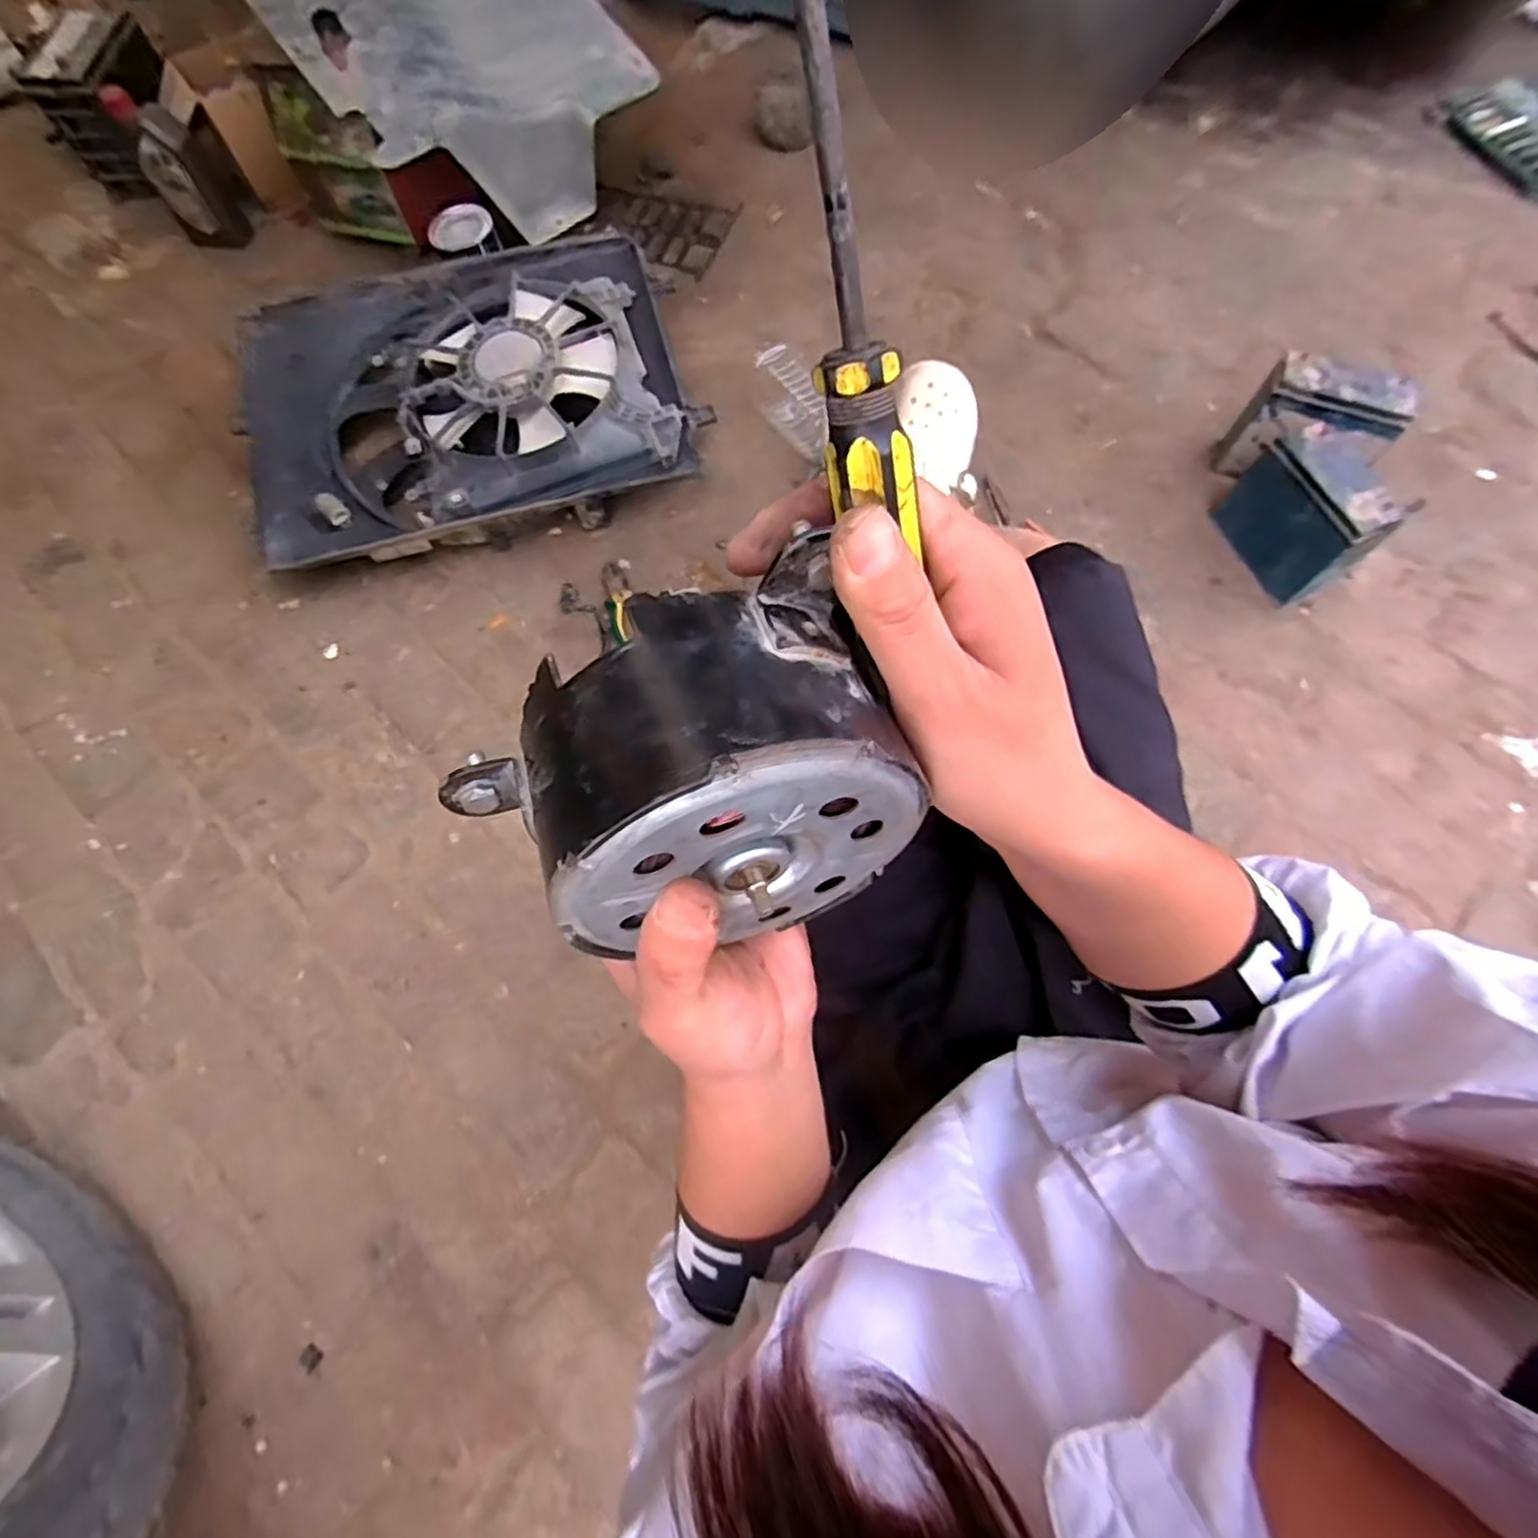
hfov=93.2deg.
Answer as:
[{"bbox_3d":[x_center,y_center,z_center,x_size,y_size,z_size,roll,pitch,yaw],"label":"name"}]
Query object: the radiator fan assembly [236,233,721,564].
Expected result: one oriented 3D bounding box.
[{"bbox_3d":[-0.457,-0.561,1.103,0.640,0.142,0.469,-18,72,-5],"label":"radiator fan assembly"}]

